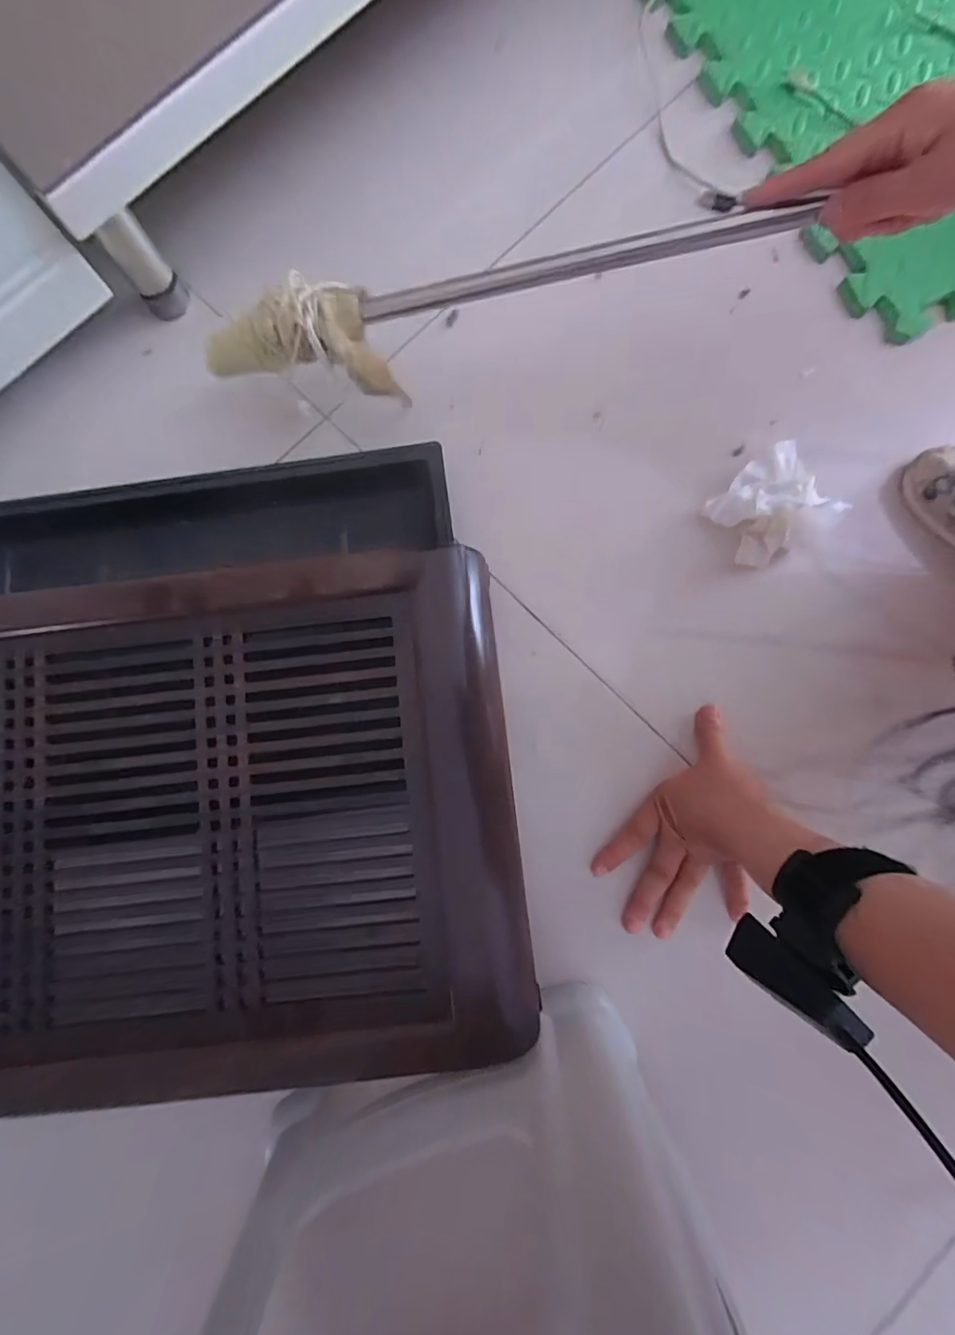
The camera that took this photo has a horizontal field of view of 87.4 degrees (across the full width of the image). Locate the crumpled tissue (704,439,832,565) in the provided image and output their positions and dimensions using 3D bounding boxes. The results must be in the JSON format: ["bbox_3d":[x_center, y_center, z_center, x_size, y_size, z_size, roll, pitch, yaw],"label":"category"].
[{"bbox_3d":[0.245,-0.138,0.412,0.105,0.047,0.072,-42,84,-4],"label":"crumpled tissue"}]

